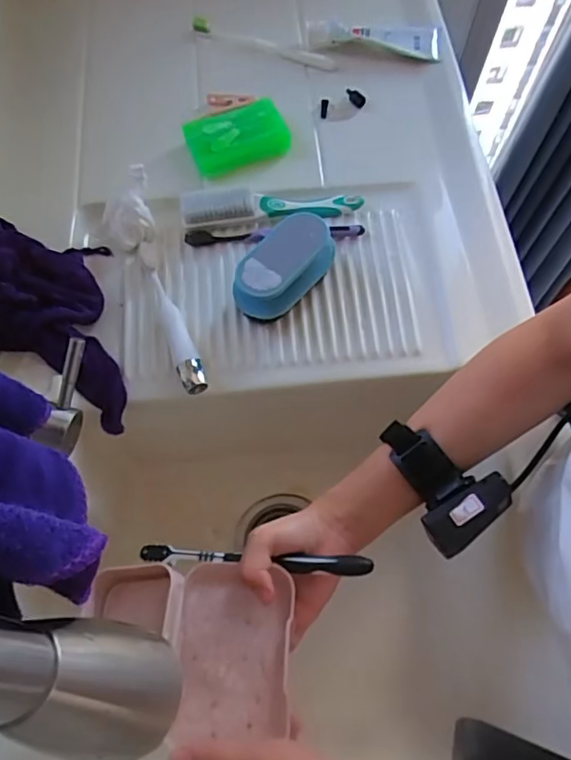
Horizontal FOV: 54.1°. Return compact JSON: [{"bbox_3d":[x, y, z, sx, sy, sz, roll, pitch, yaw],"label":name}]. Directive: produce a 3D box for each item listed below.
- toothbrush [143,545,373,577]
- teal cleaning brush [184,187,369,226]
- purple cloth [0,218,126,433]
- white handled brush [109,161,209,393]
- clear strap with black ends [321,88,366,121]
[{"bbox_3d":[-0.026,0.139,0.434,0.185,0.008,0.014,0,70,13],"label":"toothbrush"},{"bbox_3d":[-0.014,-0.184,0.579,0.183,0.024,0.033,-5,67,-3],"label":"teal cleaning brush"},{"bbox_3d":[-0.239,-0.057,0.520,0.145,0.075,0.221,-11,67,-6],"label":"purple cloth"},{"bbox_3d":[-0.131,-0.093,0.540,0.056,0.046,0.235,-16,68,-8],"label":"white handled brush"},{"bbox_3d":[0.065,-0.317,0.645,0.051,0.014,0.028,-24,69,-11],"label":"clear strap with black ends"}]

